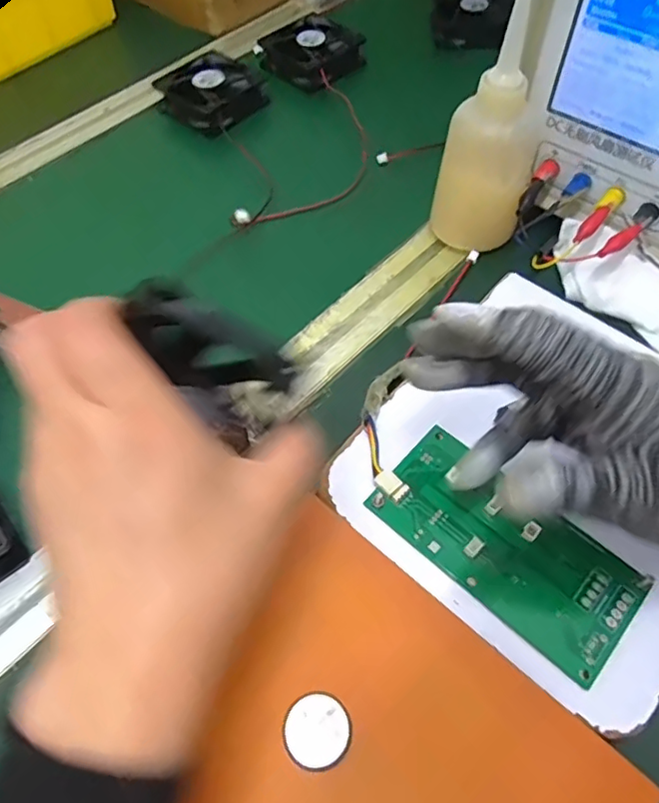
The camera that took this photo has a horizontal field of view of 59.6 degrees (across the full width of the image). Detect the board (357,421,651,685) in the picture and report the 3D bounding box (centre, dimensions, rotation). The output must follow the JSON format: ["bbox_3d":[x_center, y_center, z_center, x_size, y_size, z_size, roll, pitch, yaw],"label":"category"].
[{"bbox_3d":[0.089,0.072,0.298,0.133,0.010,0.064,36,64,20],"label":"board"}]

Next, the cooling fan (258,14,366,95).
[{"bbox_3d":[-0.017,-0.356,0.585,0.091,0.033,0.083,33,63,26],"label":"cooling fan"}]

